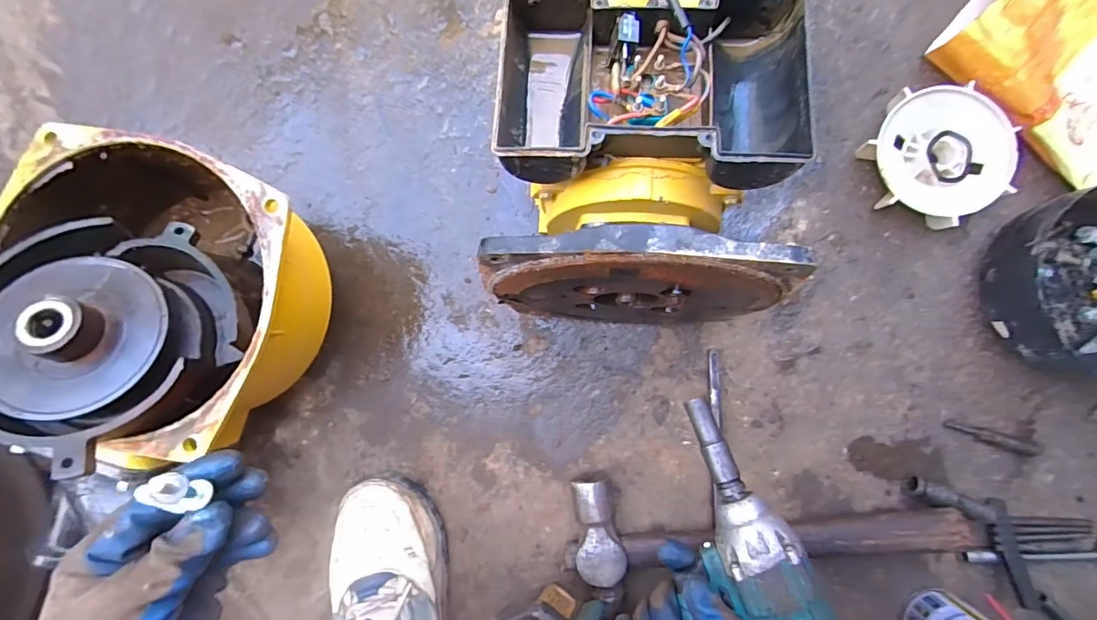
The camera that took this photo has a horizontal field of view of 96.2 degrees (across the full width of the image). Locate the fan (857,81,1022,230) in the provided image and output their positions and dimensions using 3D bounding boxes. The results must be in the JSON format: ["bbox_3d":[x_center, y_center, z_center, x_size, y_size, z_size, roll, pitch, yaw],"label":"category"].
[{"bbox_3d":[0.383,-0.153,0.488,0.131,0.037,0.129,0,89,2],"label":"fan"}]

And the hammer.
[{"bbox_3d":[0.208,0.229,0.459,0.377,0.057,0.111,3,87,4],"label":"hammer"}]

